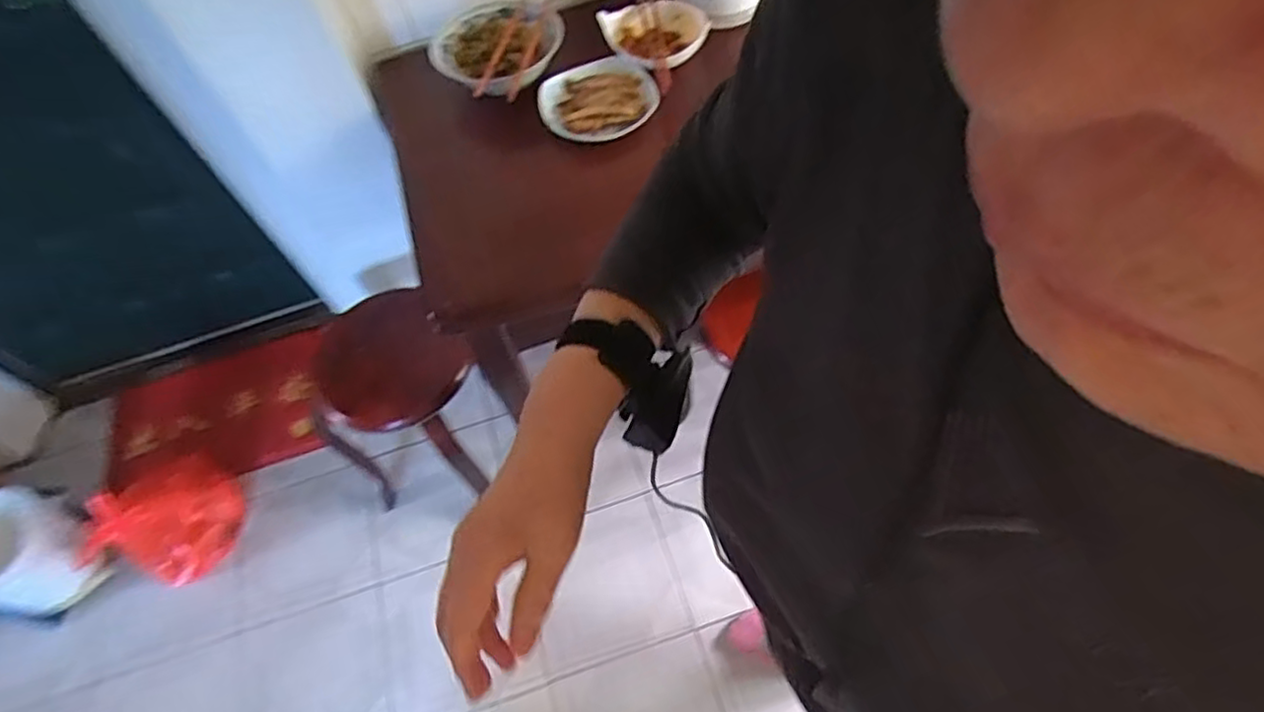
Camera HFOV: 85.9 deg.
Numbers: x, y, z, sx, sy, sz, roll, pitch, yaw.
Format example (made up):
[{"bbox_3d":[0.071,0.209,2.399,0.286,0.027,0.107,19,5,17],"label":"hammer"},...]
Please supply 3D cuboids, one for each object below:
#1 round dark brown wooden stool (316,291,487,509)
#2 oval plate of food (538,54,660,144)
[{"bbox_3d":[-0.452,0.131,1.390,0.282,0.446,0.278,-4,58,6],"label":"round dark brown wooden stool"},{"bbox_3d":[-0.049,-0.381,1.014,0.175,0.035,0.137,-13,58,0],"label":"oval plate of food"}]

